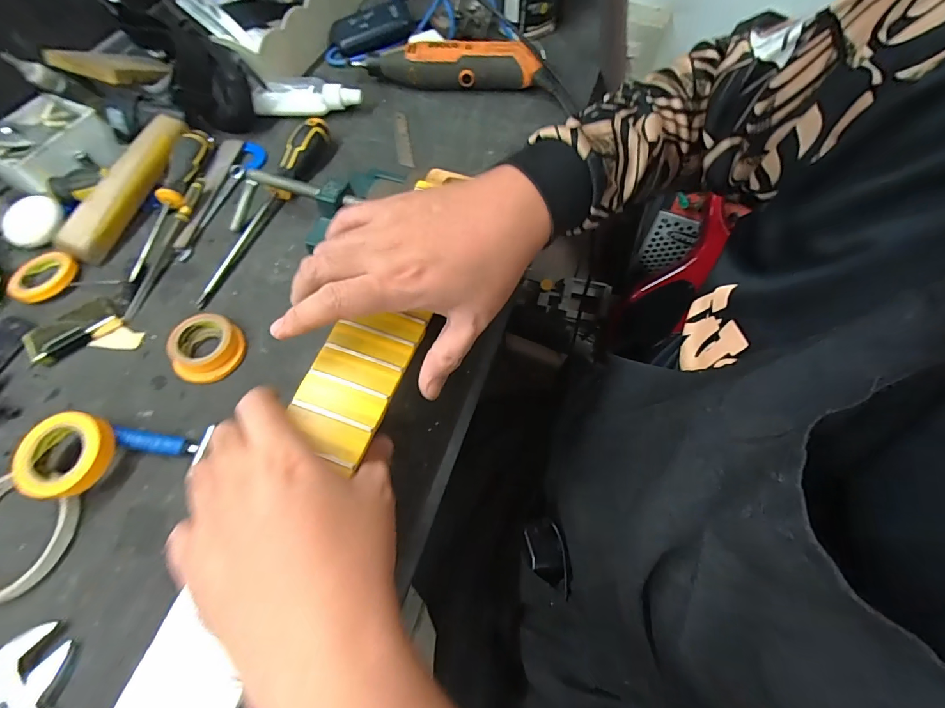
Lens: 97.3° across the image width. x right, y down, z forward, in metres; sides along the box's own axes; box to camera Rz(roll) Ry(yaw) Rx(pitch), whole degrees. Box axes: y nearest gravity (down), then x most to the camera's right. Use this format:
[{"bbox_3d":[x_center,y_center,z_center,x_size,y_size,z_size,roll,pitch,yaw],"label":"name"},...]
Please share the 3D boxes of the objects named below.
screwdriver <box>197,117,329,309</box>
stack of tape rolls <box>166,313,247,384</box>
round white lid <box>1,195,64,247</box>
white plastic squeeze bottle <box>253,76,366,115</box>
[{"bbox_3d":[-0.212,-0.156,0.434,0.031,0.031,0.244,16,64,7],"label":"screwdriver"},{"bbox_3d":[-0.233,-0.005,0.365,0.060,0.020,0.059,35,68,15],"label":"stack of tape rolls"},{"bbox_3d":[-0.446,-0.135,0.424,0.051,0.017,0.053,0,63,-1],"label":"round white lid"},{"bbox_3d":[-0.201,-0.317,0.513,0.127,0.035,0.032,-4,63,-3],"label":"white plastic squeeze bottle"}]

